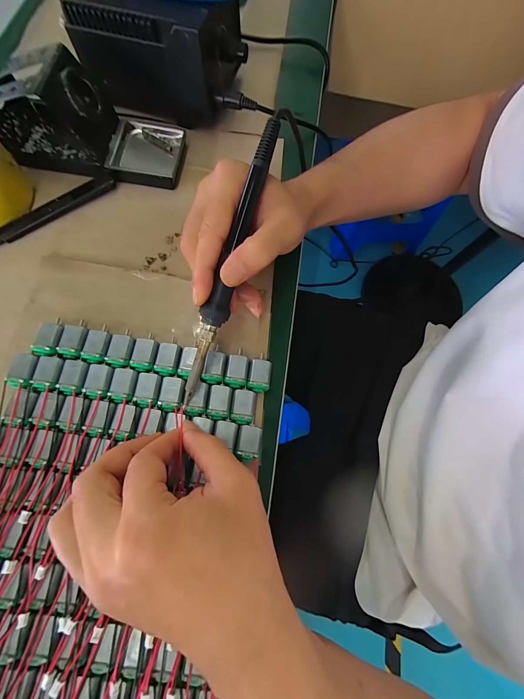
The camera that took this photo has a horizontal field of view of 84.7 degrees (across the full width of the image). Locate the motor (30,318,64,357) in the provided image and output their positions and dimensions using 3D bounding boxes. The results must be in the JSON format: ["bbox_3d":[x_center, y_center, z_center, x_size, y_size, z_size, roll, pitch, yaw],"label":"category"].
[{"bbox_3d":[-0.173,-0.009,0.237,0.018,0.015,0.030,6,73,-2],"label":"motor"}]

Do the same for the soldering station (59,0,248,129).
[{"bbox_3d":[-0.100,-0.301,0.293,0.150,0.080,0.077,21,73,0],"label":"soldering station"}]

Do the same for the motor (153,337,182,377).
[{"bbox_3d":[-0.078,0.006,0.243,0.019,0.012,0.033,8,73,-2],"label":"motor"}]

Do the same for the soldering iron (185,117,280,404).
[{"bbox_3d":[-0.024,-0.056,0.203,0.018,0.016,0.203,20,97,6],"label":"soldering iron"}]

